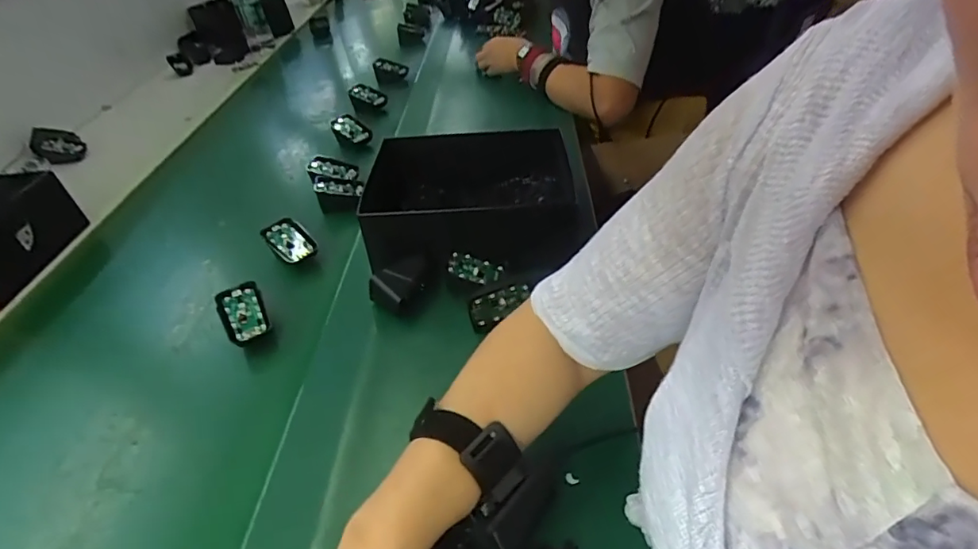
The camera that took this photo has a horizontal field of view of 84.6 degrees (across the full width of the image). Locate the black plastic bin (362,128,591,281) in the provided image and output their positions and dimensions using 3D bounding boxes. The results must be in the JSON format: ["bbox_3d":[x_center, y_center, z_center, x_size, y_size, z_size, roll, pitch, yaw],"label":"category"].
[{"bbox_3d":[-0.018,-0.083,0.653,0.252,0.096,0.212,-7,39,1],"label":"black plastic bin"}]

